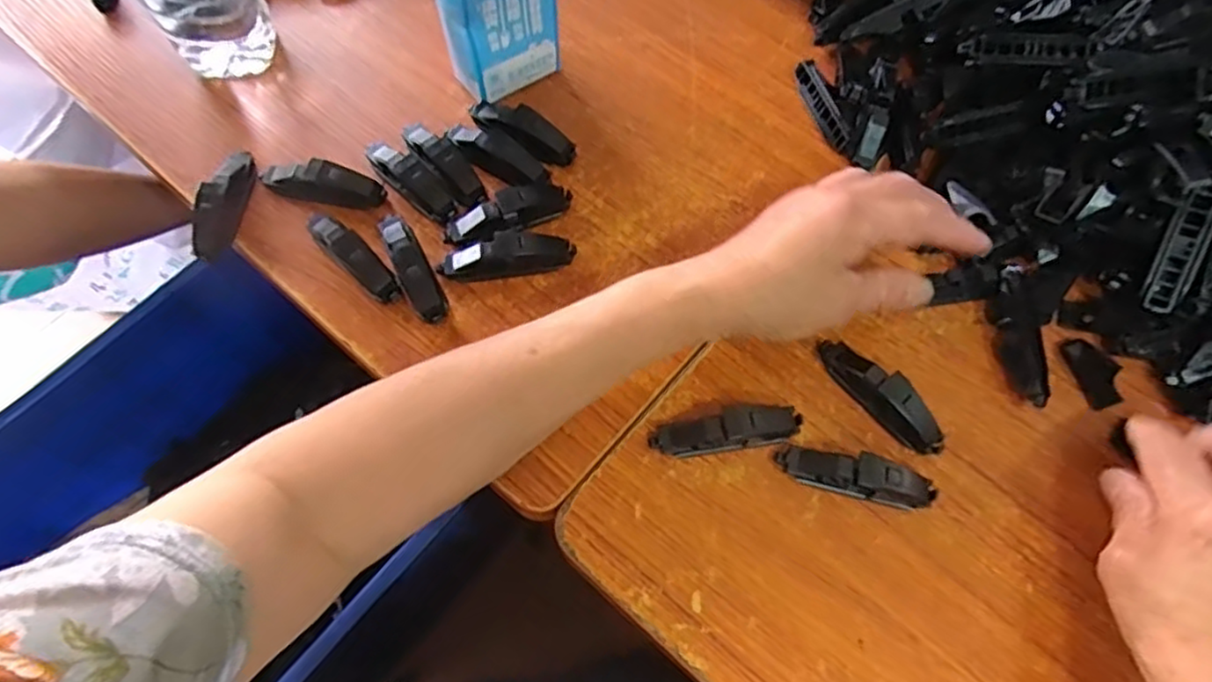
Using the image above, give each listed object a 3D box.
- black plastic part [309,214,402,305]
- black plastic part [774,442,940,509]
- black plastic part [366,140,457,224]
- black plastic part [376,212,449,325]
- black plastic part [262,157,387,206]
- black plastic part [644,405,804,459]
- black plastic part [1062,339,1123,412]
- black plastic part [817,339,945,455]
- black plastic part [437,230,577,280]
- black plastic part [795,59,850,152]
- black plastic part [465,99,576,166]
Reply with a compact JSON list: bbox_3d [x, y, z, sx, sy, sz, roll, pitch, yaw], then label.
[{"bbox_3d":[-0.150,-0.051,0.404,0.077,0.023,0.019,39,70,15],"label":"black plastic part"},{"bbox_3d":[0.132,0.071,0.358,0.080,0.022,0.019,15,66,5],"label":"black plastic part"},{"bbox_3d":[-0.122,-0.103,0.427,0.074,0.021,0.020,39,70,15],"label":"black plastic part"},{"bbox_3d":[-0.116,-0.047,0.403,0.019,0.020,0.079,-26,69,-13],"label":"black plastic part"},{"bbox_3d":[-0.177,-0.099,0.426,0.079,0.023,0.015,10,66,3],"label":"black plastic part"},{"bbox_3d":[0.065,0.047,0.365,0.081,0.023,0.018,-6,66,-5],"label":"black plastic part"},{"bbox_3d":[0.281,0.018,0.394,0.022,0.007,0.041,-11,67,-7],"label":"black plastic part"},{"bbox_3d":[0.150,0.029,0.375,0.019,0.024,0.080,-34,71,-15],"label":"black plastic part"},{"bbox_3d":[-0.058,-0.051,0.407,0.079,0.022,0.018,-11,67,-7],"label":"black plastic part"},{"bbox_3d":[0.146,-0.158,0.461,0.010,0.017,0.071,-17,67,-9],"label":"black plastic part"},{"bbox_3d":[-0.057,-0.138,0.446,0.076,0.017,0.025,32,69,12],"label":"black plastic part"}]

